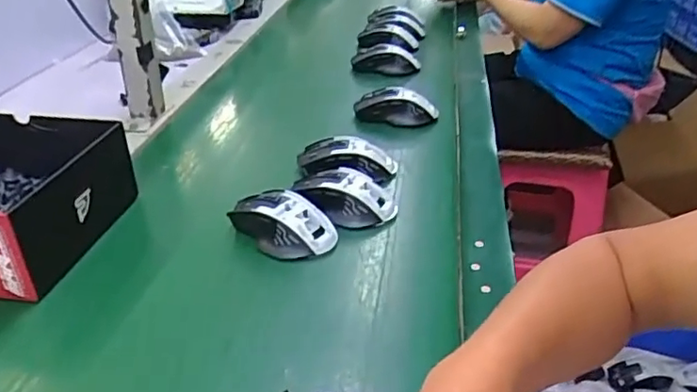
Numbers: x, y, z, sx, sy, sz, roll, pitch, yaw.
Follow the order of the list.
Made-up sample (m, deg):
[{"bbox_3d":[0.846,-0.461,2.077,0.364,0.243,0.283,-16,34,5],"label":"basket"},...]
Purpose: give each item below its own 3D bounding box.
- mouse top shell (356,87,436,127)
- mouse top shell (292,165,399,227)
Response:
[{"bbox_3d":[0.063,-0.126,0.841,0.111,0.040,0.050,13,33,19],"label":"mouse top shell"},{"bbox_3d":[-0.010,0.001,0.631,0.116,0.036,0.074,13,33,20],"label":"mouse top shell"}]

